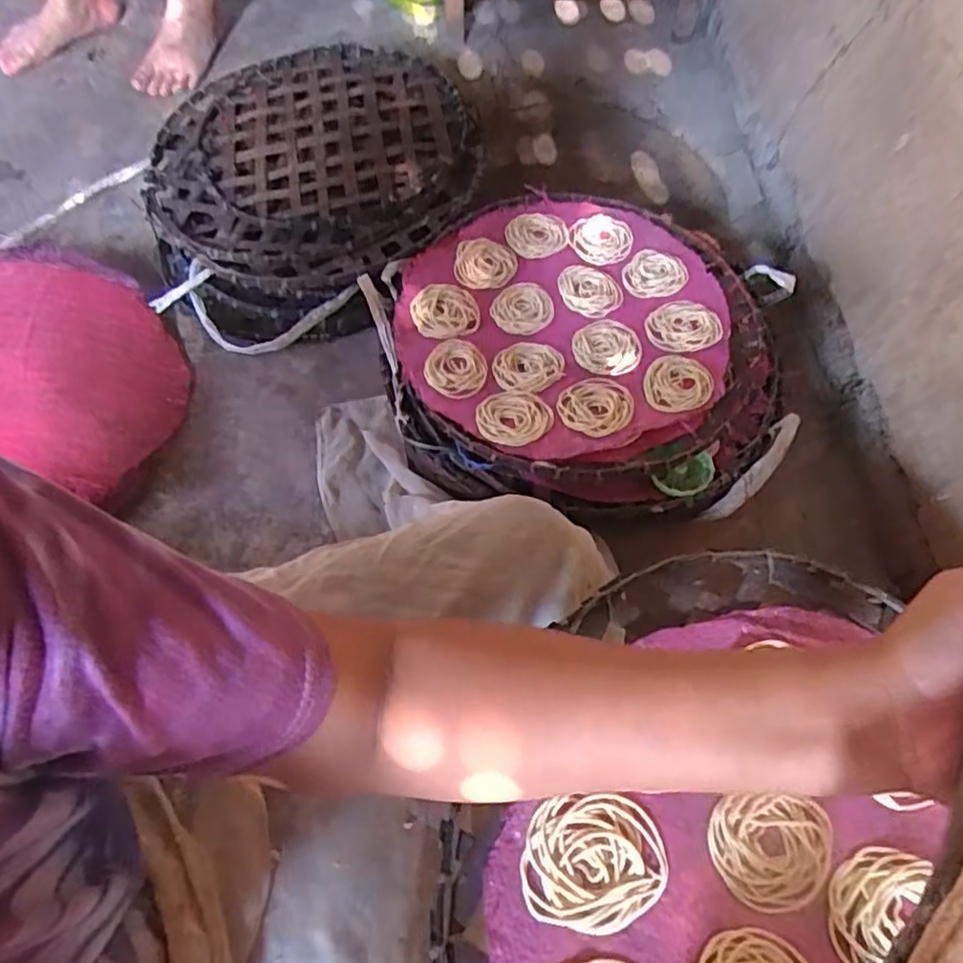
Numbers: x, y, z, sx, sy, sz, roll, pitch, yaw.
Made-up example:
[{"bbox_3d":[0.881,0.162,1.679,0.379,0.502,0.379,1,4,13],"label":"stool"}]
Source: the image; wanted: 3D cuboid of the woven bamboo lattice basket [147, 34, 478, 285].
[{"bbox_3d":[-0.223,-0.447,0.871,0.434,0.077,0.436,3,64,1],"label":"woven bamboo lattice basket"}]

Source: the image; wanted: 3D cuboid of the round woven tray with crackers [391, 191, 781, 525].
[{"bbox_3d":[0.112,-0.148,0.710,0.396,0.057,0.394,0,64,-1],"label":"round woven tray with crackers"}]

